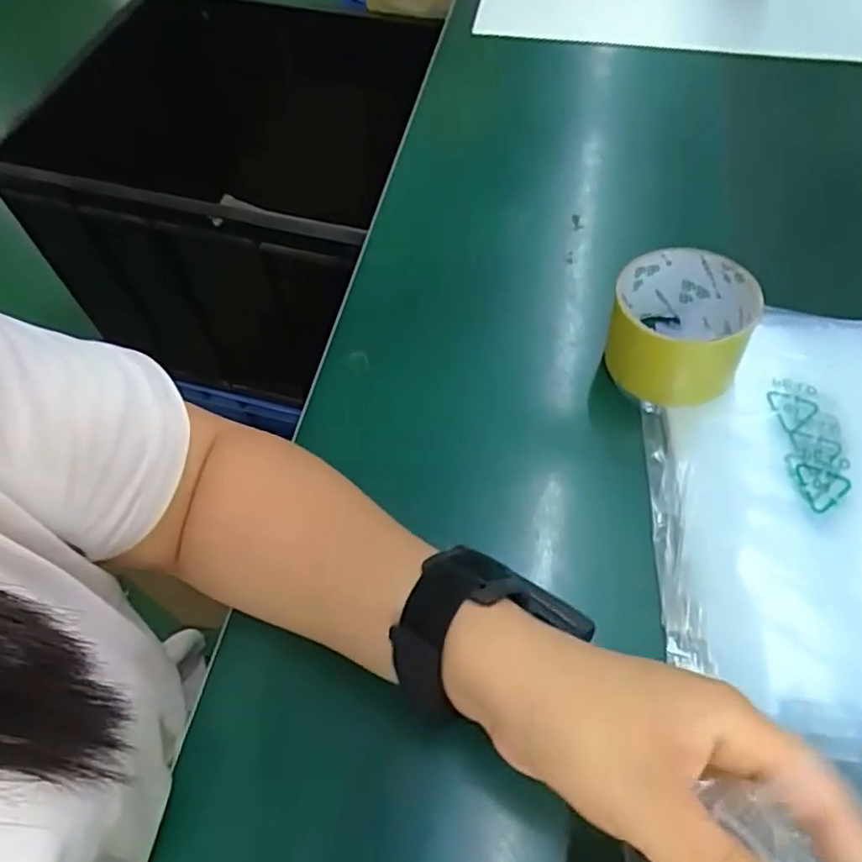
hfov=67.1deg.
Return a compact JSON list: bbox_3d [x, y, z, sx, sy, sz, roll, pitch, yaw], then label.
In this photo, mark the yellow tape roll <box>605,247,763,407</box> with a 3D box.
[{"bbox_3d":[0.151,-0.064,0.396,0.083,0.056,0.085,-1,60,2],"label":"yellow tape roll"}]

